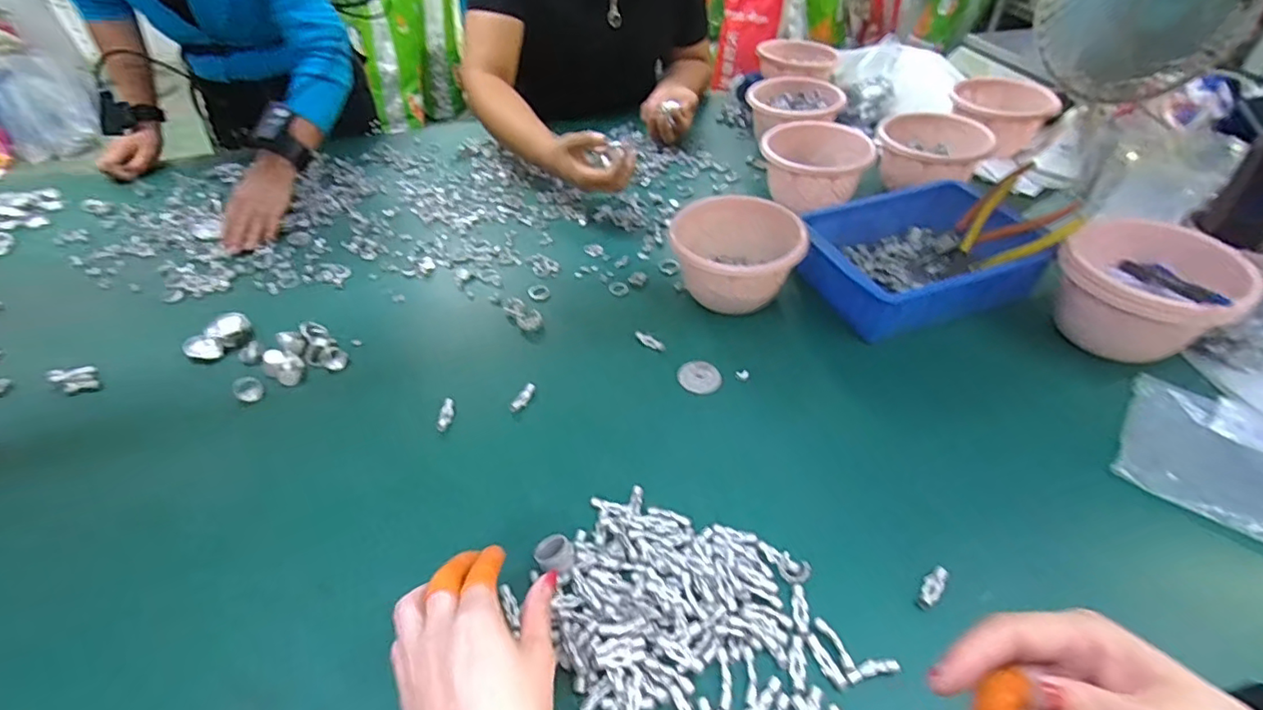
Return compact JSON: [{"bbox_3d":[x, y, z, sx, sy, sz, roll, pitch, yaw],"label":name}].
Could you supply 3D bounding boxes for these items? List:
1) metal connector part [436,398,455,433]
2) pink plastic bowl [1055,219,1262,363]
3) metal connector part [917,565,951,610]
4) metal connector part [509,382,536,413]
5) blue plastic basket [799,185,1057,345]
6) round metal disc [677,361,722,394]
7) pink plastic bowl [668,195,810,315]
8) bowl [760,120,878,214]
[{"bbox_3d":[-0.184,0.059,0.553,0.014,0.006,0.038,-3,43,-1],"label":"metal connector part"},{"bbox_3d":[0.524,-0.061,0.579,0.152,0.098,0.148,-30,50,-27],"label":"pink plastic bowl"},{"bbox_3d":[0.225,0.174,0.417,0.036,0.010,0.014,-34,52,-30],"label":"metal connector part"},{"bbox_3d":[-0.110,0.042,0.565,0.013,0.005,0.036,19,47,20],"label":"metal connector part"},{"bbox_3d":[0.333,-0.115,0.660,0.249,0.073,0.179,-15,45,-13],"label":"blue plastic basket"},{"bbox_3d":[0.071,0.023,0.584,0.042,0.004,0.045,-1,43,1],"label":"round metal disc"},{"bbox_3d":[0.111,-0.114,0.648,0.129,0.088,0.132,-1,43,1],"label":"pink plastic bowl"},{"bbox_3d":[0.265,-0.272,0.812,0.148,0.075,0.145,-1,43,1],"label":"bowl"}]

